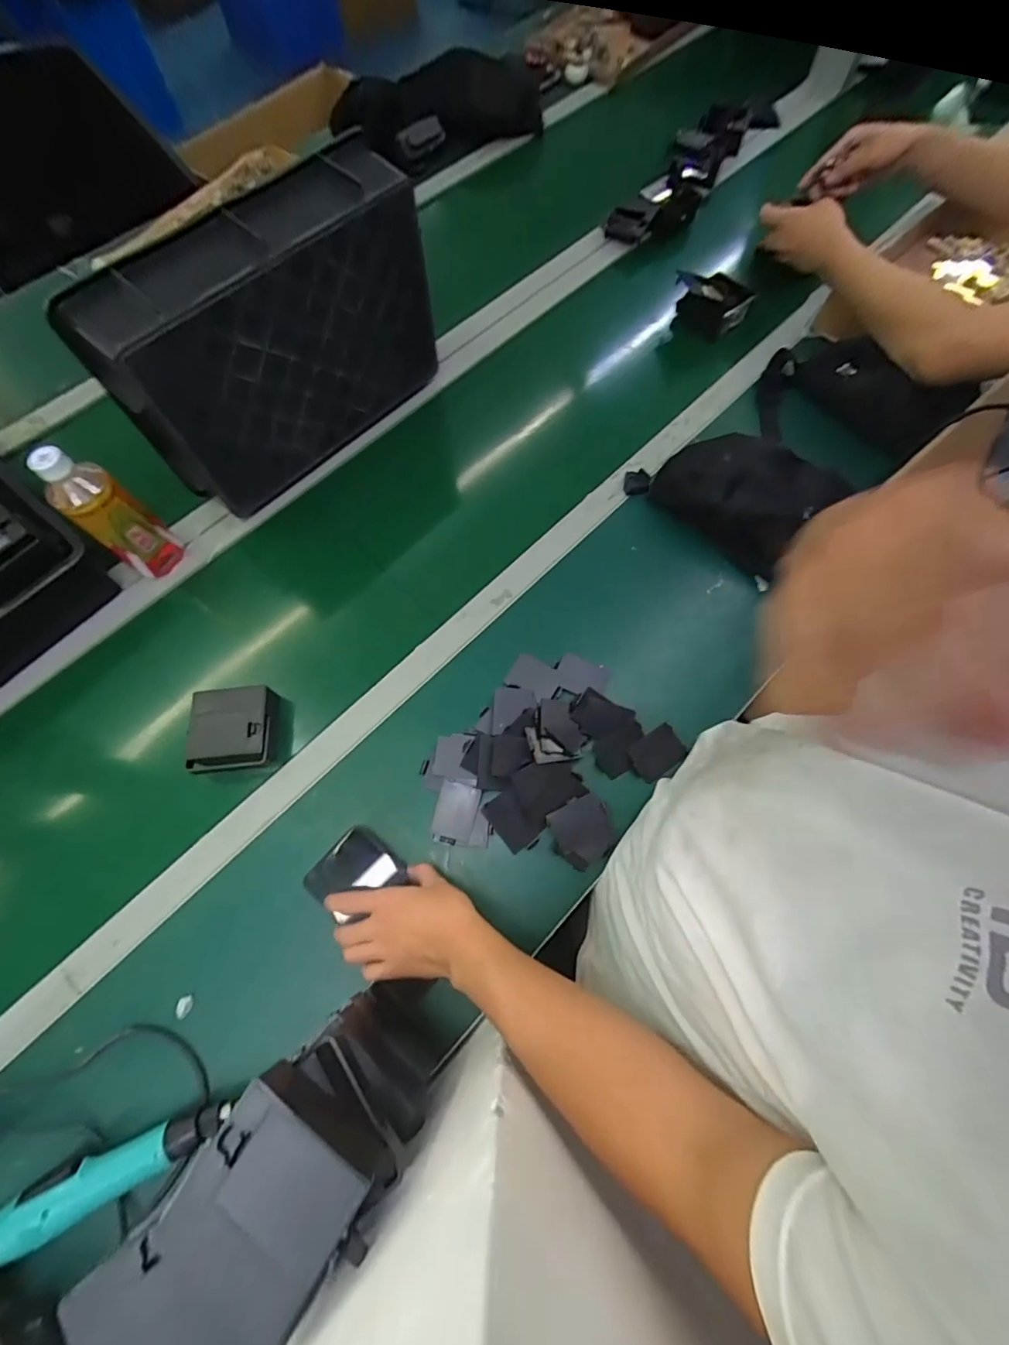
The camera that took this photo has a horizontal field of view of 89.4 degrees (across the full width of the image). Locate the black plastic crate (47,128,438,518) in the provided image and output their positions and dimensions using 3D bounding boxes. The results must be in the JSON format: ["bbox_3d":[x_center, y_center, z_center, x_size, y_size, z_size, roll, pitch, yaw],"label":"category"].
[{"bbox_3d":[-0.264,-0.404,0.632,0.108,0.264,0.394,41,76,13],"label":"black plastic crate"}]

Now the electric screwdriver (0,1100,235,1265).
[{"bbox_3d":[-0.338,0.431,0.445,0.205,0.037,0.040,-26,72,-8],"label":"electric screwdriver"}]

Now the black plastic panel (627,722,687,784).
[{"bbox_3d":[0.173,0.091,0.580,0.062,0.010,0.045,-34,73,-11],"label":"black plastic panel"}]

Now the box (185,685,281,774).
[{"bbox_3d":[-0.310,0.064,0.585,0.096,0.030,0.094,-5,70,-1],"label":"box"}]

